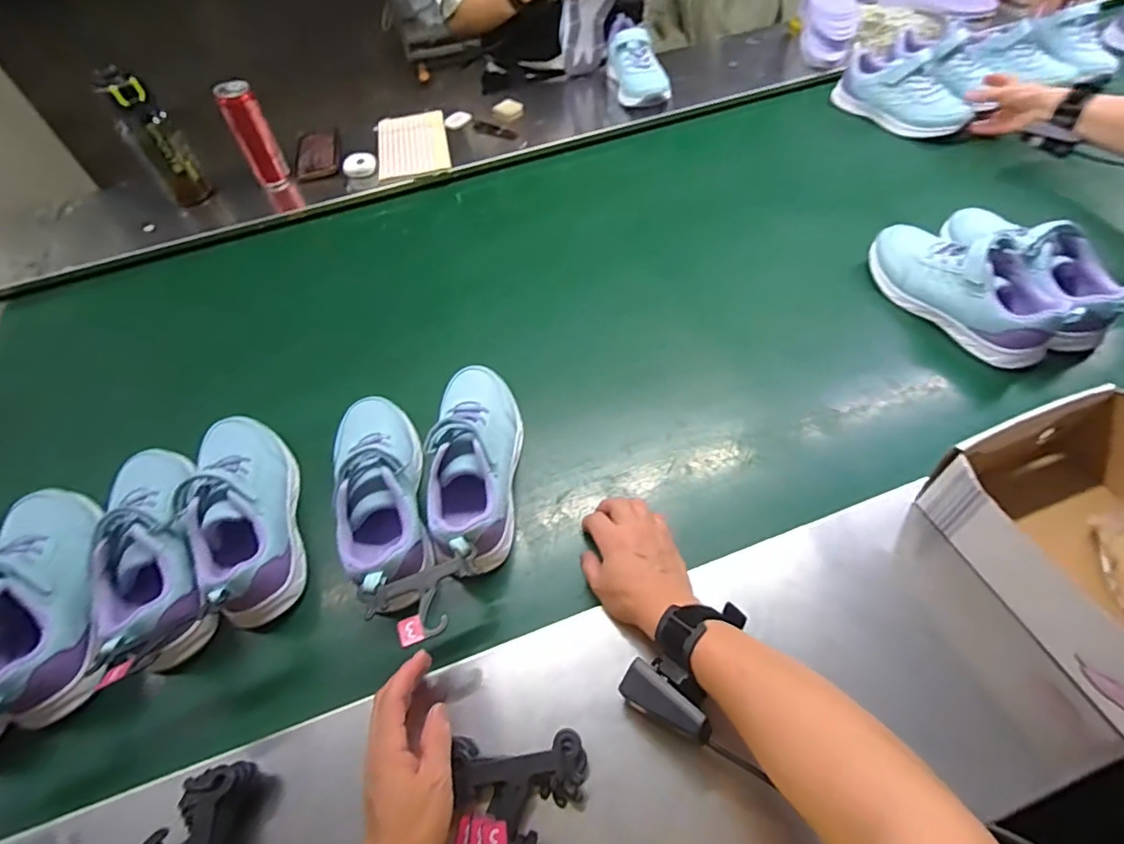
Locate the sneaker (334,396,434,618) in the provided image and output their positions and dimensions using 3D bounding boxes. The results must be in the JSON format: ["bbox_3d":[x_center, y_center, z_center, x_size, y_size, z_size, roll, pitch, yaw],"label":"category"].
[{"bbox_3d":[-0.184,0.064,0.561,0.092,0.078,0.223,-19,54,-8],"label":"sneaker"}]

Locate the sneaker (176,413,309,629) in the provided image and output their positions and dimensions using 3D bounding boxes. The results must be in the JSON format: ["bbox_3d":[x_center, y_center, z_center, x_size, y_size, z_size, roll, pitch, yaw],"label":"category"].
[{"bbox_3d":[-0.323,0.085,0.566,0.105,0.077,0.235,-20,54,-9],"label":"sneaker"}]

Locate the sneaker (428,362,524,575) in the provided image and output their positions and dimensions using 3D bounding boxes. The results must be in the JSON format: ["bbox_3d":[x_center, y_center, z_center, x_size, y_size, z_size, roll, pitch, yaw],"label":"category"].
[{"bbox_3d":[-0.091,0.041,0.570,0.082,0.082,0.243,-4,54,3],"label":"sneaker"}]

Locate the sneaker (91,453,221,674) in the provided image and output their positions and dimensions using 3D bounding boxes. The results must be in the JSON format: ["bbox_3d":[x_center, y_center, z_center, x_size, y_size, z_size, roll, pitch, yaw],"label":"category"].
[{"bbox_3d":[-0.408,0.119,0.545,0.097,0.081,0.232,-28,56,-15],"label":"sneaker"}]

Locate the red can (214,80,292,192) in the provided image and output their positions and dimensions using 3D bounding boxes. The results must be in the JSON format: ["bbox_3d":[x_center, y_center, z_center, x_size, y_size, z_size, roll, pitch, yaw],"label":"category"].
[{"bbox_3d":[-0.499,-0.465,0.890,0.055,0.152,0.049,-26,56,-13],"label":"red can"}]

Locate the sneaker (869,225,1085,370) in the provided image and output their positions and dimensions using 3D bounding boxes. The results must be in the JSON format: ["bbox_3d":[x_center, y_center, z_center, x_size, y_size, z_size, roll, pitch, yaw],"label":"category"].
[{"bbox_3d":[0.484,-0.171,0.659,0.087,0.088,0.230,-31,57,-17],"label":"sneaker"}]

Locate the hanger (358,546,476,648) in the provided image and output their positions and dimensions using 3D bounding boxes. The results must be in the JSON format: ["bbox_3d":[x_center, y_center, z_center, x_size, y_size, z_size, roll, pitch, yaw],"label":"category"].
[{"bbox_3d":[-0.115,0.148,0.454,0.097,0.019,0.062,-19,54,-8],"label":"hanger"}]

